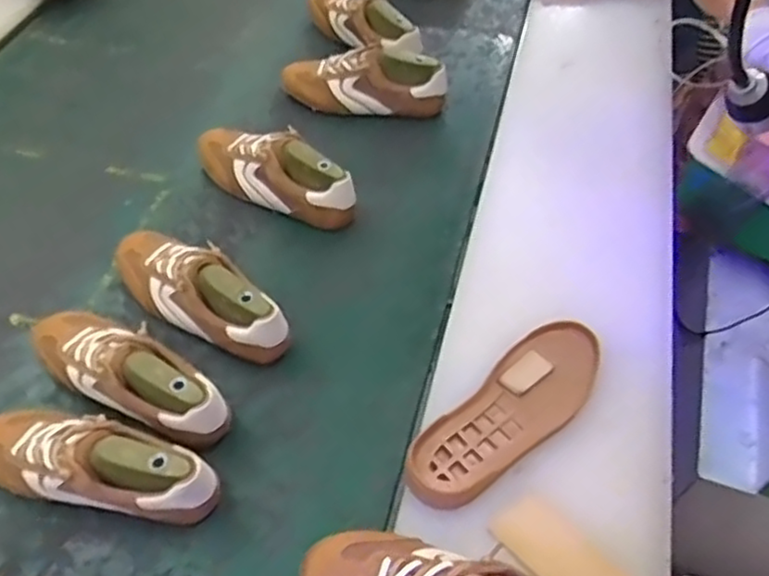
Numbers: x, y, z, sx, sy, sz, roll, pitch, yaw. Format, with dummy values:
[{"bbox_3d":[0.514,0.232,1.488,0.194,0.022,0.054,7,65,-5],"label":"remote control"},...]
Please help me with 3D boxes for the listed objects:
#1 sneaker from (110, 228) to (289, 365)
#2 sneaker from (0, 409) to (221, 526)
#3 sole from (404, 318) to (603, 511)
[{"bbox_3d":[-0.222,-0.003,0.806,0.259,0.096,0.078,29,56,19],"label":"sneaker"},{"bbox_3d":[-0.291,0.172,0.676,0.247,0.087,0.082,13,52,8],"label":"sneaker"},{"bbox_3d":[0.136,0.123,0.702,0.090,0.036,0.244,37,59,27],"label":"sole"}]

